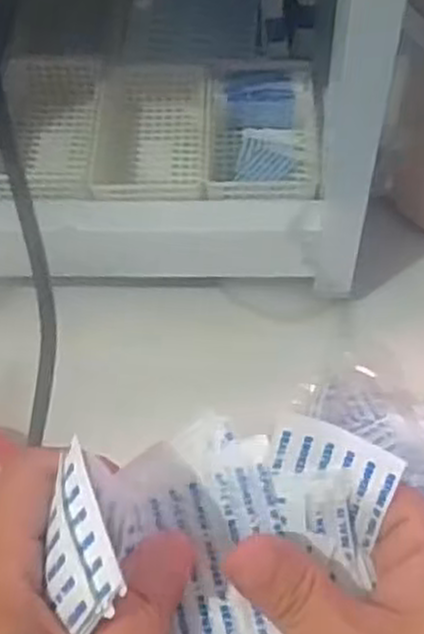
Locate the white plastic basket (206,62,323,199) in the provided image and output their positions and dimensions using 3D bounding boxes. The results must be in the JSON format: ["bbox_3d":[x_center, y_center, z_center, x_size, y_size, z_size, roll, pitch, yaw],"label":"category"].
[{"bbox_3d":[0.037,-0.124,0.554,0.078,0.043,0.121,0,58,3],"label":"white plastic basket"}]

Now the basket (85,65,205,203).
[{"bbox_3d":[-0.041,-0.129,0.557,0.079,0.043,0.134,0,58,3],"label":"basket"}]

